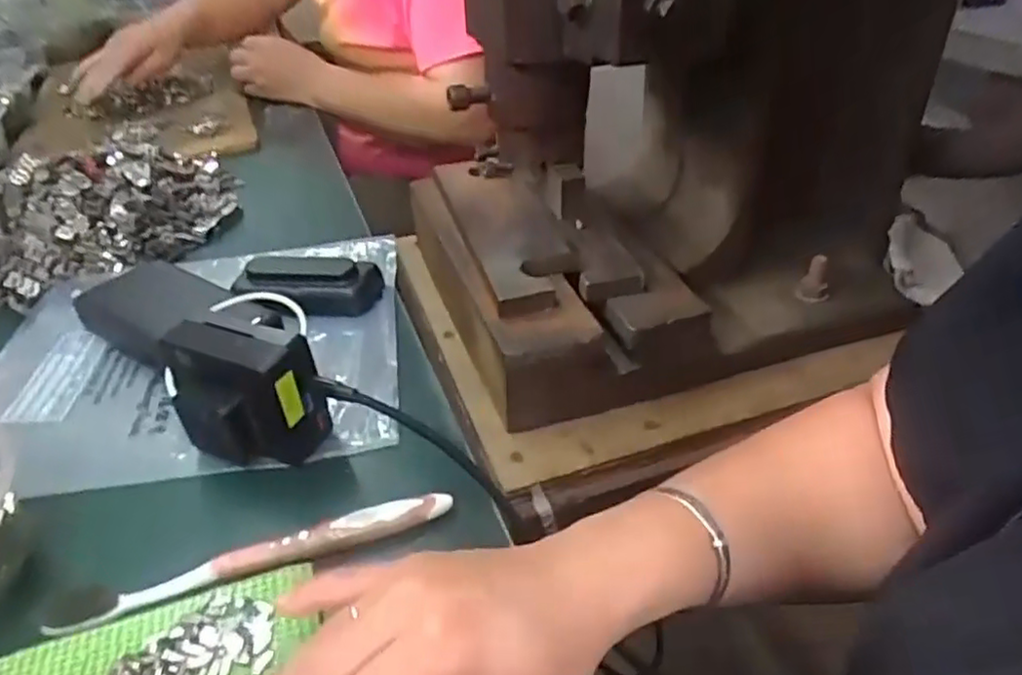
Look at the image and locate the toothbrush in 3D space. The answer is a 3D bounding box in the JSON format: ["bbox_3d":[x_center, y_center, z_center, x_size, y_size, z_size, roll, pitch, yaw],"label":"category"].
[{"bbox_3d":[-0.118,0.102,0.324,0.181,0.013,0.014,-11,37,-13],"label":"toothbrush"}]

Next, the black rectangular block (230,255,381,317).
[{"bbox_3d":[-0.146,-0.041,0.506,0.100,0.025,0.051,3,36,6],"label":"black rectangular block"}]

